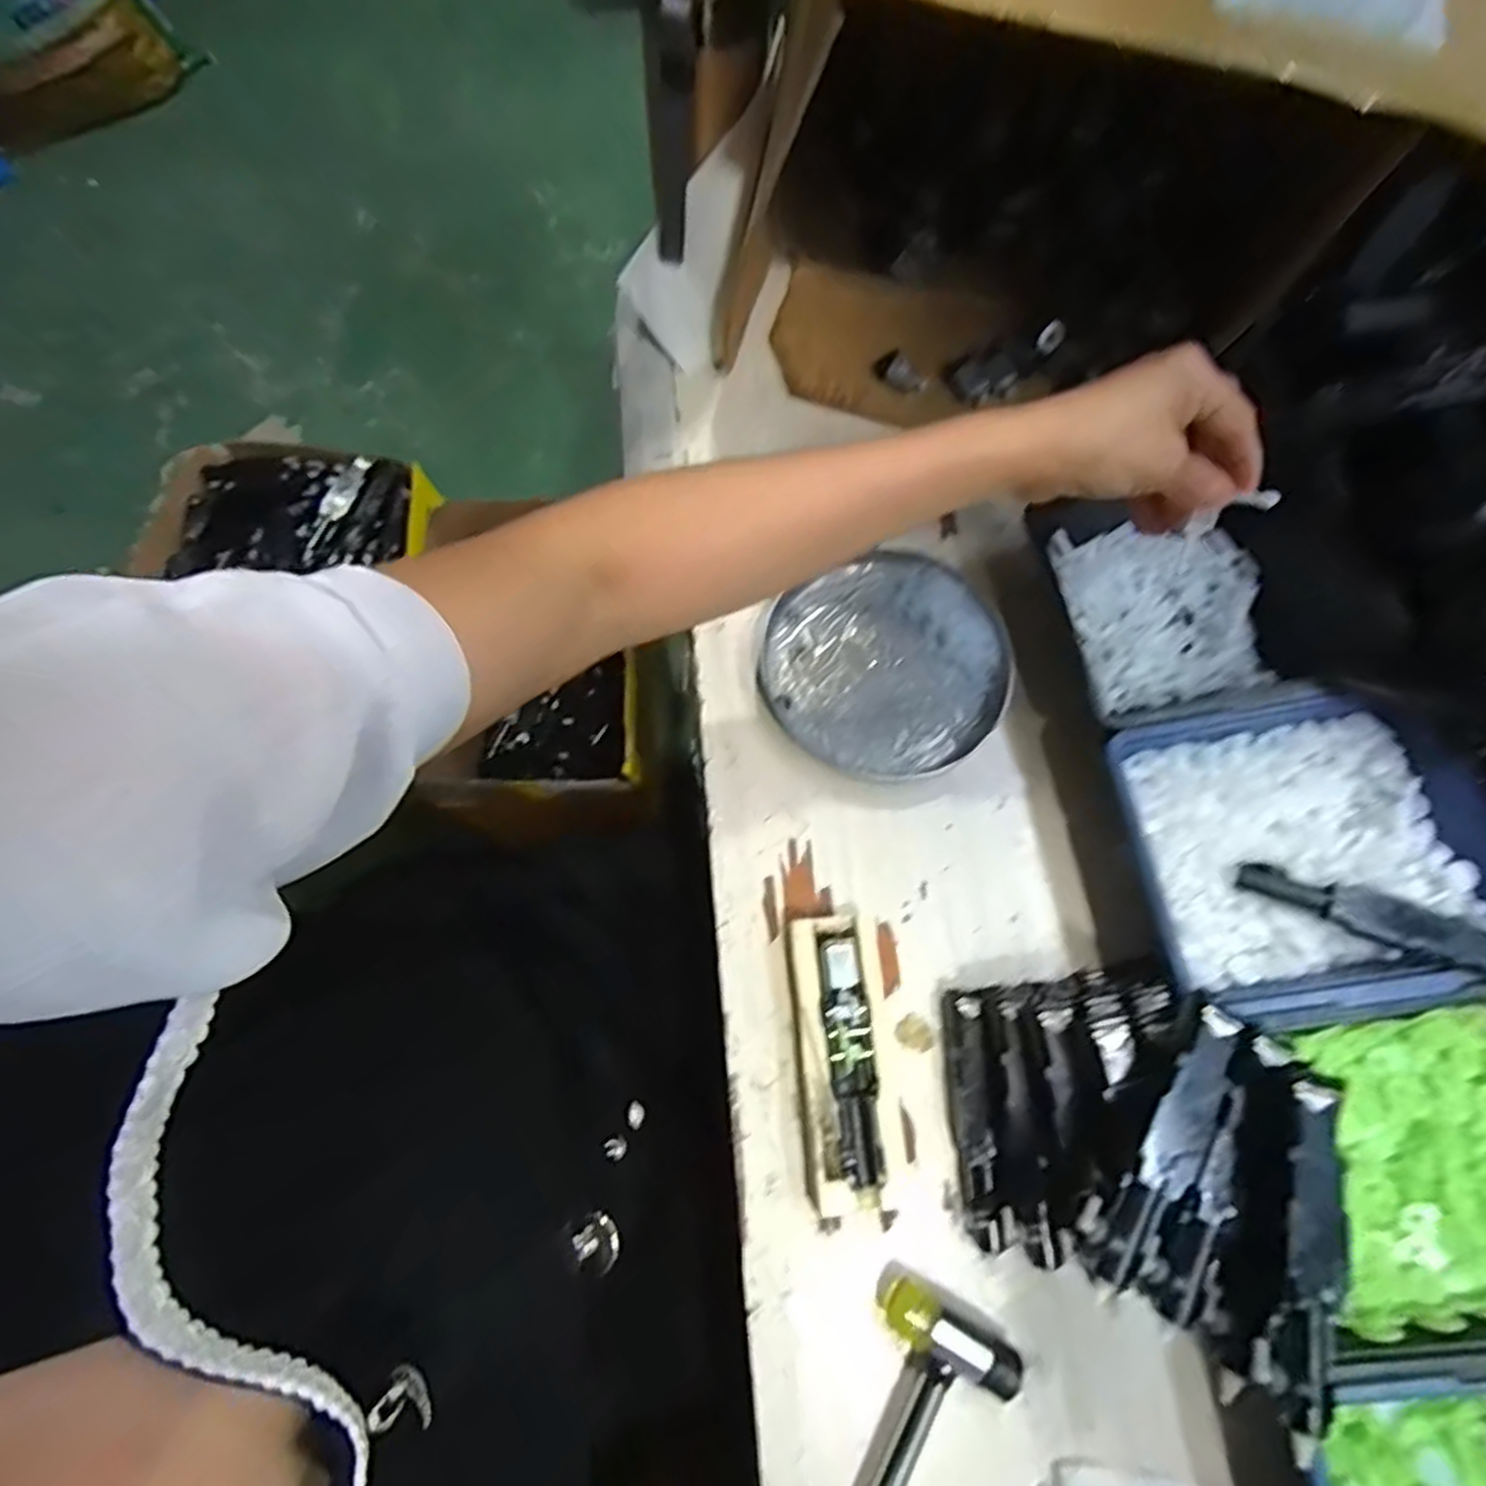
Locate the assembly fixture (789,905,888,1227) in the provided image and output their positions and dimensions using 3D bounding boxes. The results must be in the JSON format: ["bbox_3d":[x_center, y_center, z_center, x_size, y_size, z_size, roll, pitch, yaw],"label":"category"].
[{"bbox_3d":[0.049,0.161,0.390,0.038,0.027,0.138,-3,74,-2],"label":"assembly fixture"}]

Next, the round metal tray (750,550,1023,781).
[{"bbox_3d":[0.086,-0.046,0.459,0.139,0.017,0.137,0,74,-1],"label":"round metal tray"}]

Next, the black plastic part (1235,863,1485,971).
[{"bbox_3d":[0.303,0.083,0.361,0.117,0.013,0.022,18,74,23],"label":"black plastic part"}]

